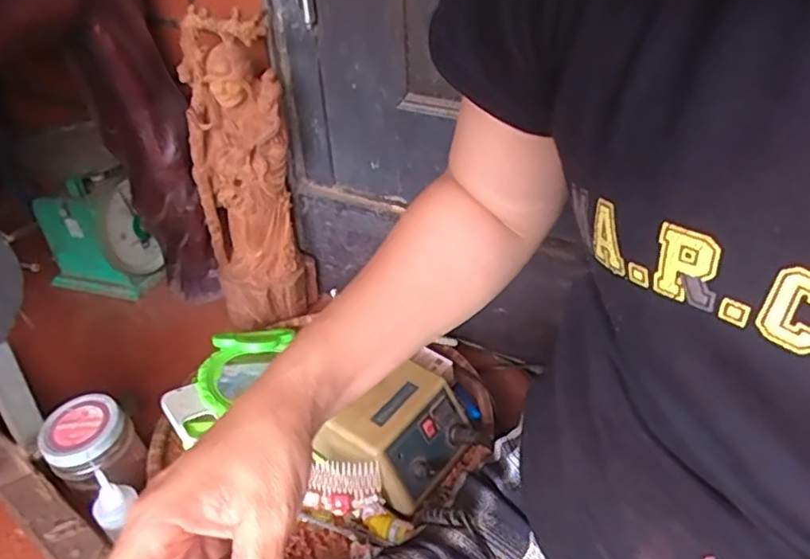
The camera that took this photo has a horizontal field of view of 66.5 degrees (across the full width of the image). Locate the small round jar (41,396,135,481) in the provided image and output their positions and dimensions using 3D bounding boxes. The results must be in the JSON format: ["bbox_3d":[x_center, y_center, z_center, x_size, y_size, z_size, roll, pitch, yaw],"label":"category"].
[{"bbox_3d":[-0.294,0.156,0.580,0.064,0.066,0.070,-2,36,1],"label":"small round jar"}]

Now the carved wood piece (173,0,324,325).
[{"bbox_3d":[-0.174,-0.107,0.694,0.107,0.355,0.068,-14,38,-15],"label":"carved wood piece"}]

